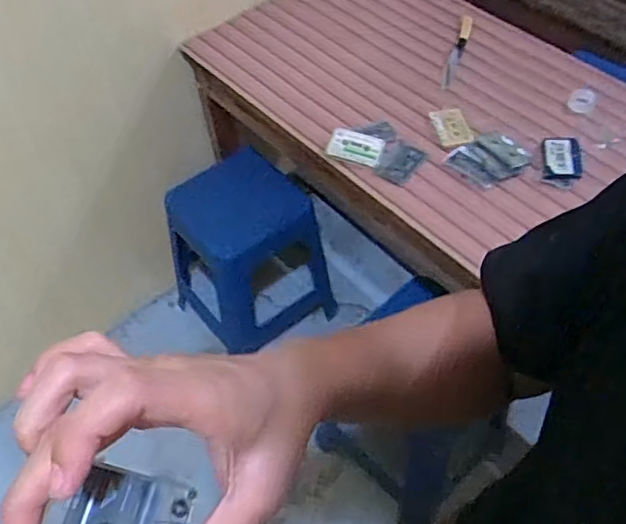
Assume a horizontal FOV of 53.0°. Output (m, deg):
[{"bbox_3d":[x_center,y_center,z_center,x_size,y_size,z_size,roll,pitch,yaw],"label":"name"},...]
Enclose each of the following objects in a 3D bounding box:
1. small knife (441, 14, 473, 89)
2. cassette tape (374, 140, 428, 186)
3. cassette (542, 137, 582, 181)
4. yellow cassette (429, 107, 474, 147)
[{"bbox_3d":[0.311,-0.458,1.345,0.027,0.018,0.272,14,55,12],"label":"small knife"},{"bbox_3d":[0.157,-0.185,1.156,0.073,0.010,0.094,30,59,22],"label":"cassette tape"},{"bbox_3d":[0.450,-0.188,1.135,0.065,0.012,0.106,7,53,7],"label":"cassette"},{"bbox_3d":[0.266,-0.259,1.203,0.059,0.009,0.099,-10,53,-6],"label":"yellow cassette"}]

